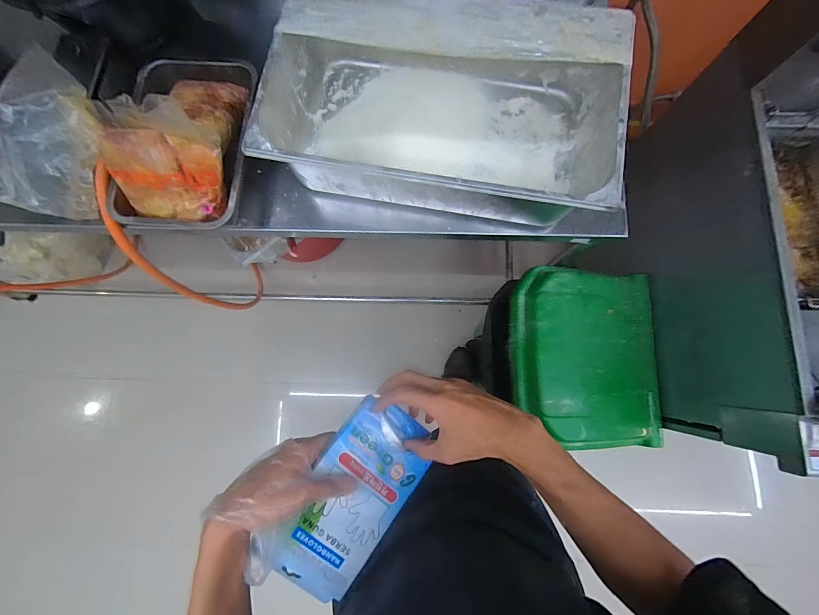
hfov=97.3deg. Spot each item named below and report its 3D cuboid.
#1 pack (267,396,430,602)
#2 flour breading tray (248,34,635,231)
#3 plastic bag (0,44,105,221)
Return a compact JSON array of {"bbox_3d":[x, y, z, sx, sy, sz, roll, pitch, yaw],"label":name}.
[{"bbox_3d":[-0.064,0.215,0.416,0.114,0.020,0.210,43,71,-11],"label":"pack"},{"bbox_3d":[0.053,-0.317,0.601,0.515,0.154,0.326,10,78,3],"label":"flour breading tray"},{"bbox_3d":[-0.432,-0.201,0.435,0.068,0.084,0.180,-1,77,0],"label":"plastic bag"}]

